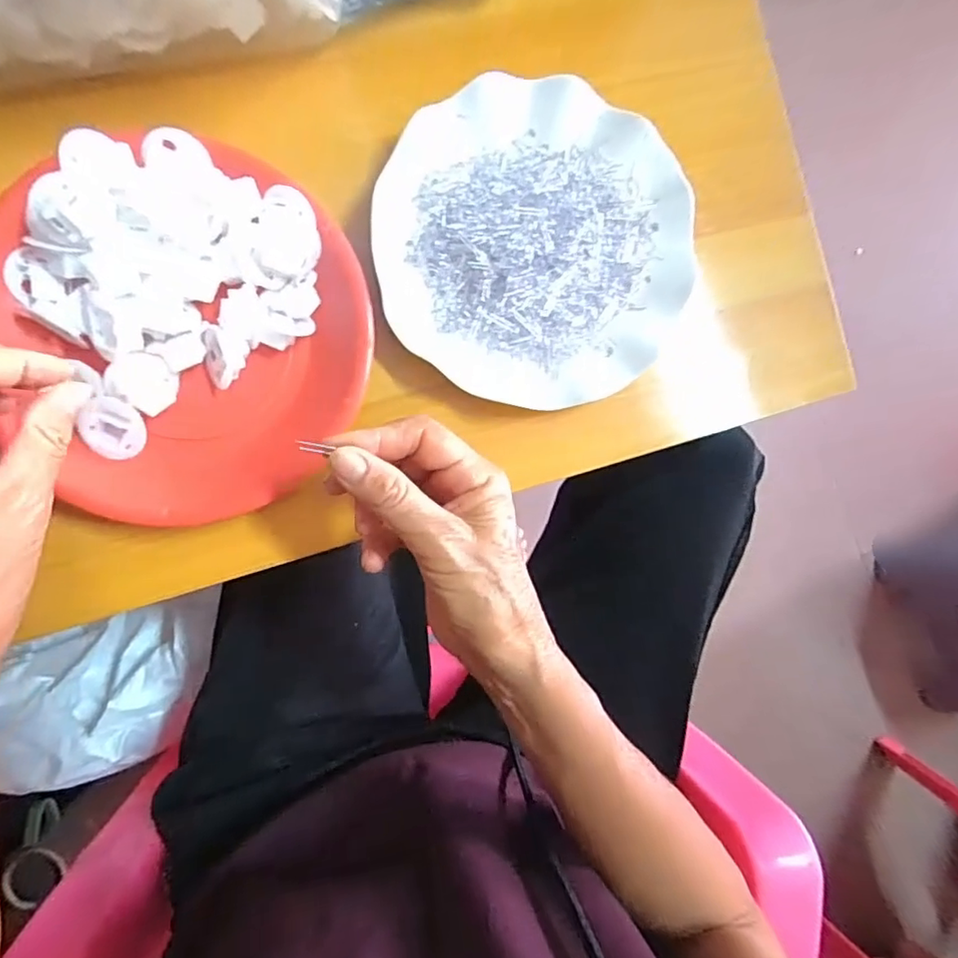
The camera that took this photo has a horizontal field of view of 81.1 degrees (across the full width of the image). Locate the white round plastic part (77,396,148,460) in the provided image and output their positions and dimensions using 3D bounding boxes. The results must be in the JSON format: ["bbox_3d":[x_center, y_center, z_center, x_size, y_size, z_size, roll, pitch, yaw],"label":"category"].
[{"bbox_3d":[-0.187,-0.026,0.286,0.029,0.013,0.029,0,89,-9],"label":"white round plastic part"}]

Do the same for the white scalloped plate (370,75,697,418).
[{"bbox_3d":[0.034,-0.136,0.323,0.178,0.023,0.179,-4,90,-10],"label":"white scalloped plate"}]

